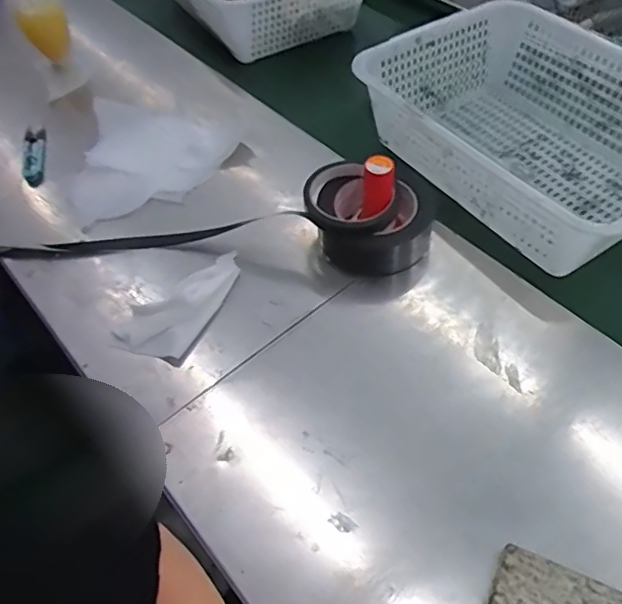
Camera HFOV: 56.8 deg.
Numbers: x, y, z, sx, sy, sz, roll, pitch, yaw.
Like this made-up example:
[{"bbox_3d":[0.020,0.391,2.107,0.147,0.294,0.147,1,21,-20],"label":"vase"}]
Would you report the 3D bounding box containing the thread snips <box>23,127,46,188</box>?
[{"bbox_3d":[-0.370,-0.195,0.770,0.032,0.014,0.108,-12,53,-7],"label":"thread snips"}]

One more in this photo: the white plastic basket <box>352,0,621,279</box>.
[{"bbox_3d":[0.278,-0.212,0.722,0.314,0.126,0.401,-30,57,-20],"label":"white plastic basket"}]

